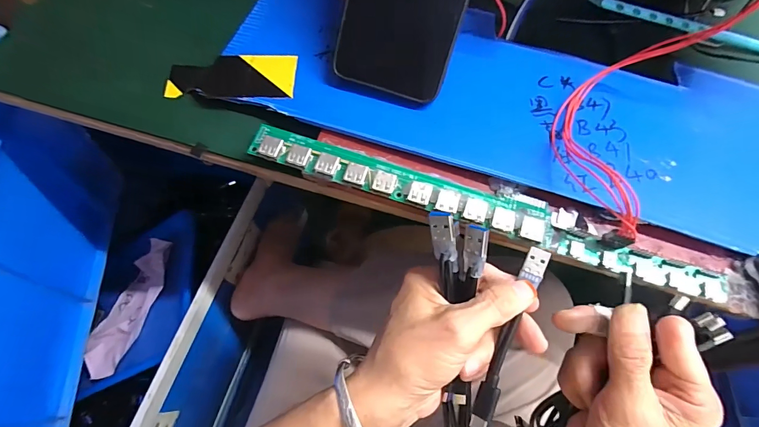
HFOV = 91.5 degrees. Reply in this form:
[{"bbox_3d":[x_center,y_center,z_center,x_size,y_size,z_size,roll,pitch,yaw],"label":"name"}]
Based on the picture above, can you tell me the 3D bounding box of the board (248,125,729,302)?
[{"bbox_3d":[0.062,-0.007,0.236,0.300,0.011,0.029,18,67,6],"label":"board"}]

